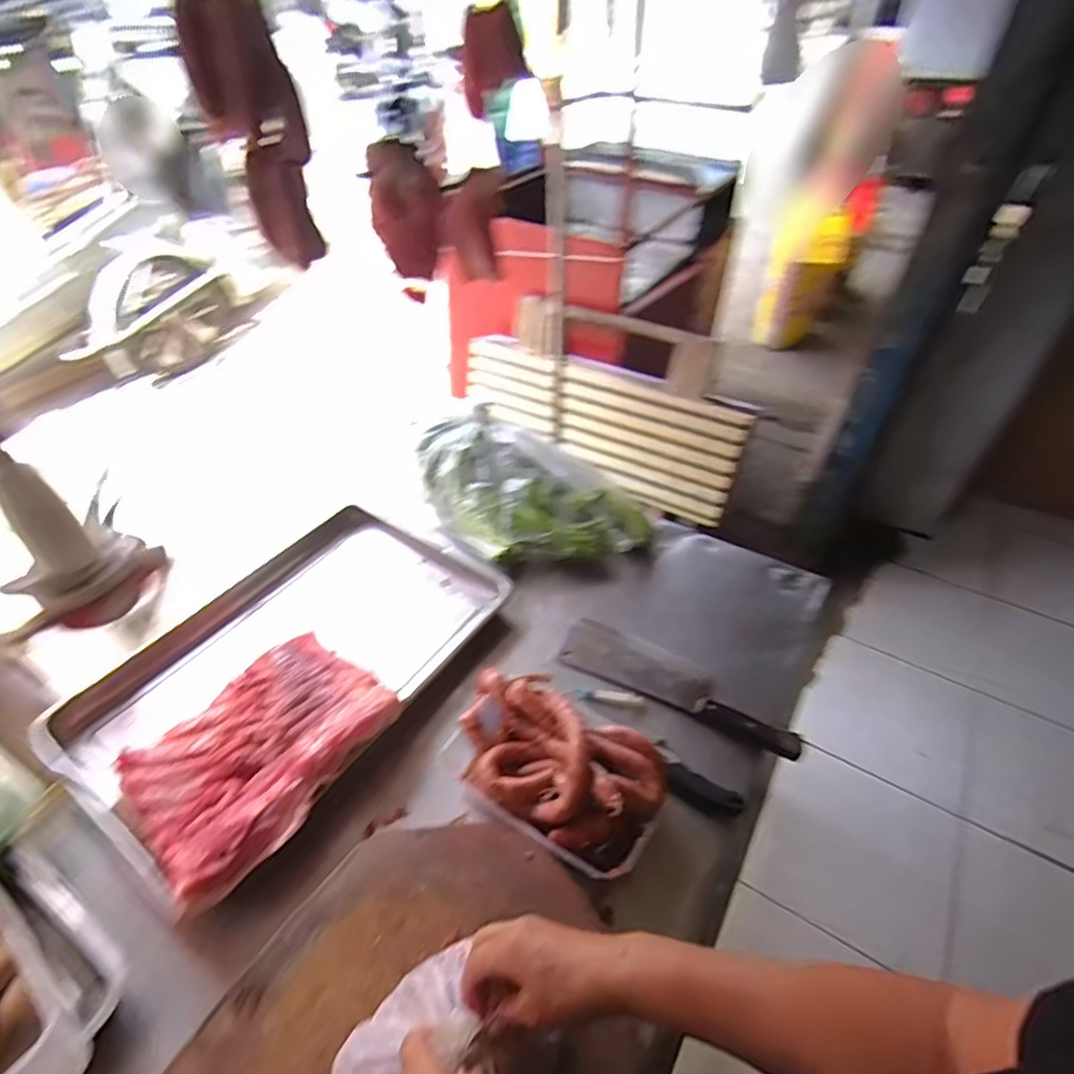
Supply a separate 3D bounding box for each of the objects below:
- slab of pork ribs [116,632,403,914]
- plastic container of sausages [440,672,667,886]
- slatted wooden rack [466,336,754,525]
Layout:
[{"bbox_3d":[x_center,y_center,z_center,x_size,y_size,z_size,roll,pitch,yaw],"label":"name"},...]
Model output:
[{"bbox_3d":[-0.348,0.262,0.764,0.231,0.043,0.311,32,52,28],"label":"slab of pork ribs"},{"bbox_3d":[0.017,0.277,0.733,0.269,0.091,0.172,27,50,25],"label":"plastic container of sausages"},{"bbox_3d":[0.155,-0.322,1.714,0.822,0.319,0.058,24,29,20],"label":"slatted wooden rack"}]

